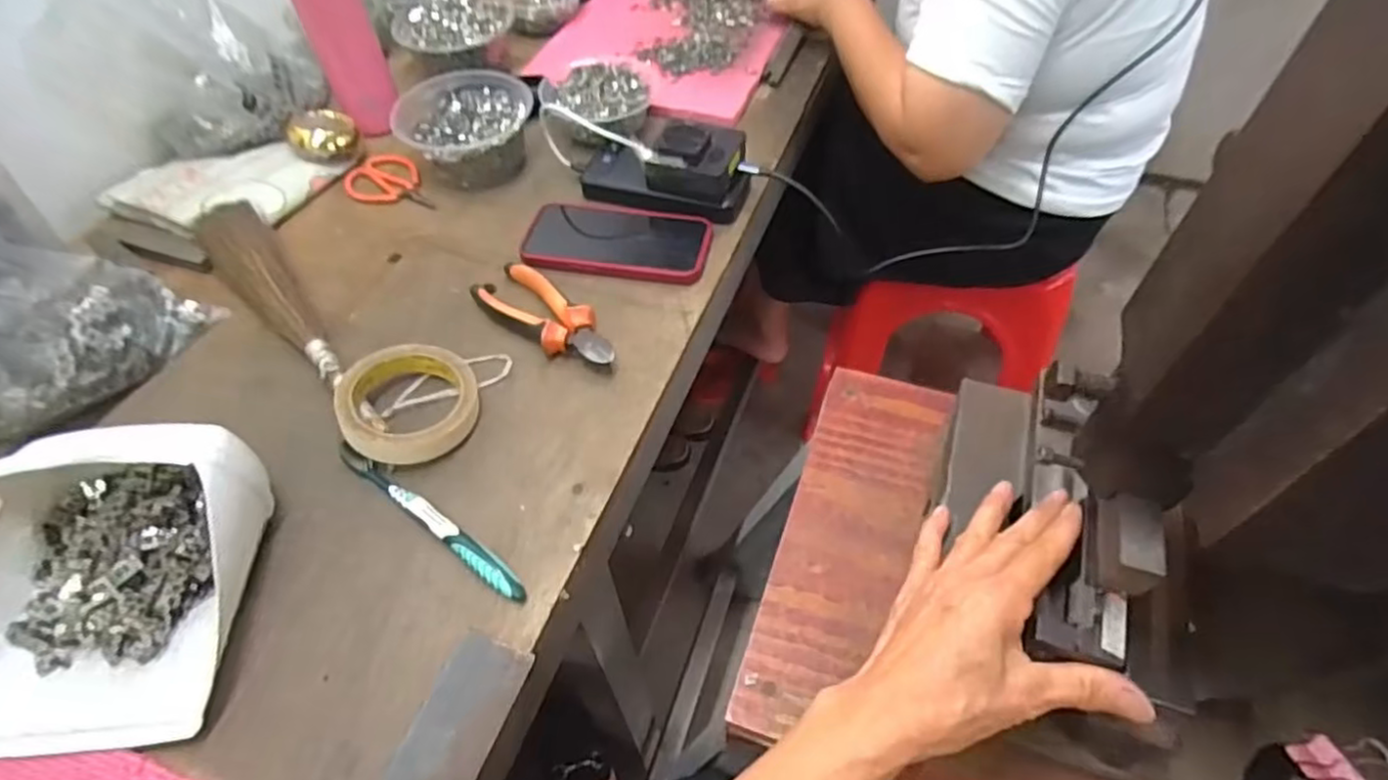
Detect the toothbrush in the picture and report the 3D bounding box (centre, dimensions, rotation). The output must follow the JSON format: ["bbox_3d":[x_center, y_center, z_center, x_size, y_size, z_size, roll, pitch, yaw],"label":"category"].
[{"bbox_3d":[-0.183,0.086,0.482,0.180,0.014,0.016,30,59,24],"label":"toothbrush"}]

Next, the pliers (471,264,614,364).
[{"bbox_3d":[-0.122,-0.061,0.585,0.148,0.021,0.051,34,61,26],"label":"pliers"}]

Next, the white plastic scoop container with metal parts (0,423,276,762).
[{"bbox_3d":[-0.355,0.115,0.420,0.158,0.088,0.170,-5,52,-1],"label":"white plastic scoop container with metal parts"}]

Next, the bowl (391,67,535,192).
[{"bbox_3d":[-0.228,-0.267,0.714,0.105,0.074,0.113,-1,52,2],"label":"bowl"}]

